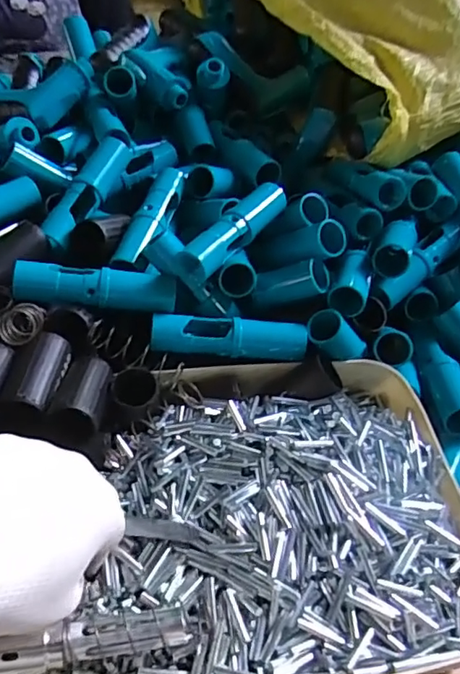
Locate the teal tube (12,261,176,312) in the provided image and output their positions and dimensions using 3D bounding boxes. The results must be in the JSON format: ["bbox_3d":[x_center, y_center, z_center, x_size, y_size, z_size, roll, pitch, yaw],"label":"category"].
[{"bbox_3d":[-0.100,-0.039,0.423,0.116,0.027,0.024,-1,39,-9],"label":"teal tube"}]

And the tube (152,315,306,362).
[{"bbox_3d":[0.000,-0.001,0.433,0.119,0.026,0.031,2,39,-5],"label":"tube"}]

